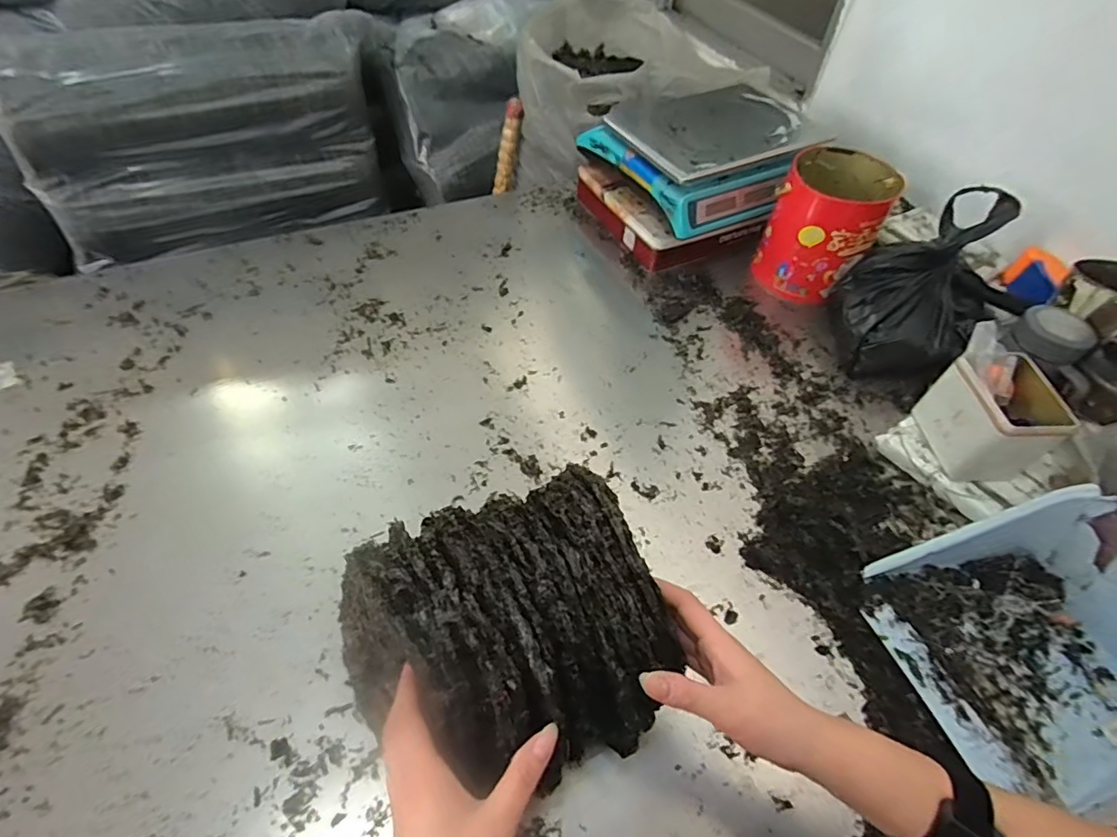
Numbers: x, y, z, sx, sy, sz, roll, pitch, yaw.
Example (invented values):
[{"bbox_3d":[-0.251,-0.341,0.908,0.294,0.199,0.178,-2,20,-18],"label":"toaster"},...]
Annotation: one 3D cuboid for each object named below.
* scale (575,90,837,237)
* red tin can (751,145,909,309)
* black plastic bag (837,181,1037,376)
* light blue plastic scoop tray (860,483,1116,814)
[{"bbox_3d":[0.261,-0.464,0.940,0.312,0.108,0.295,-21,57,-19],"label":"scale"},{"bbox_3d":[0.428,-0.312,0.882,0.155,0.179,0.160,2,53,-3],"label":"red tin can"},{"bbox_3d":[0.549,-0.193,0.805,0.277,0.186,0.204,-26,59,-22],"label":"black plastic bag"},{"bbox_3d":[0.465,0.208,0.505,0.239,0.153,0.241,-13,55,-14],"label":"light blue plastic scoop tray"}]

